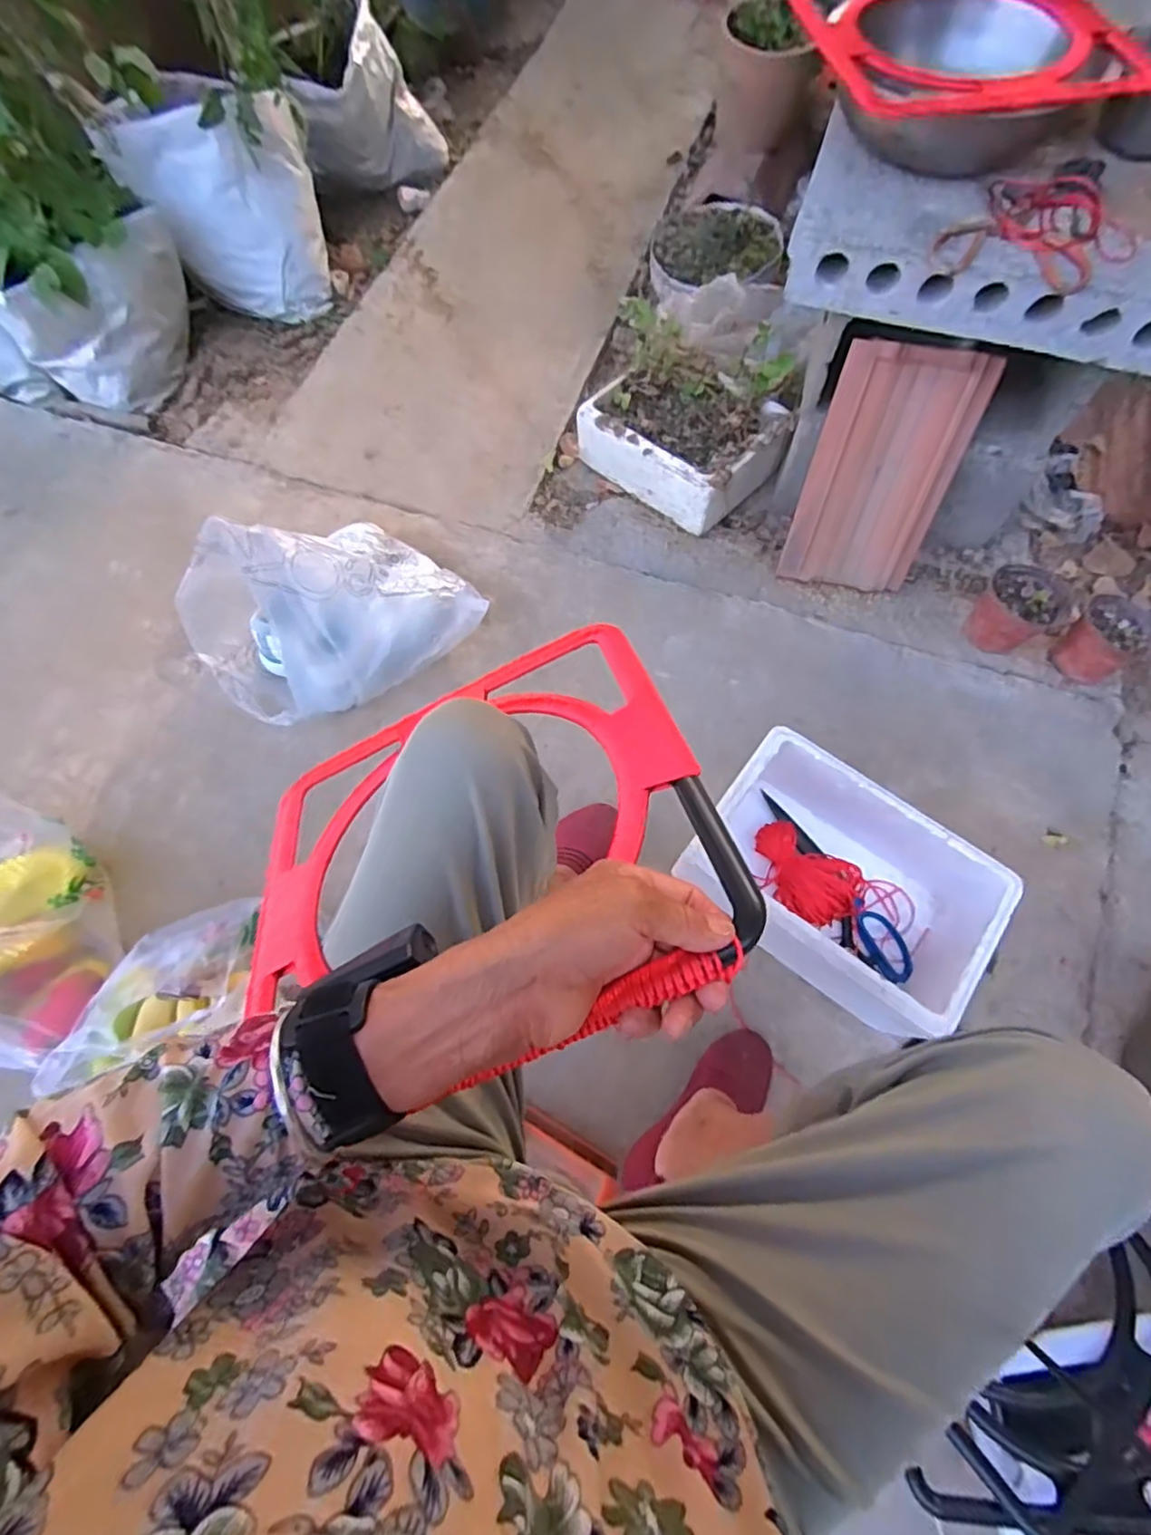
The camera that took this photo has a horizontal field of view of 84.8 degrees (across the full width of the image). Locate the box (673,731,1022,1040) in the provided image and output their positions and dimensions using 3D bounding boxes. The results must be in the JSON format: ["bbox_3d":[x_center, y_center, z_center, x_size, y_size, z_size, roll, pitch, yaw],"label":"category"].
[{"bbox_3d":[0.327,0.147,0.804,0.337,0.168,0.227,36,74,13],"label":"box"}]

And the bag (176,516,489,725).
[{"bbox_3d":[-0.361,-0.246,0.874,0.371,0.236,0.259,-38,73,-12],"label":"bag"}]

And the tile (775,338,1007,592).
[{"bbox_3d":[0.461,-0.438,0.957,0.207,0.333,0.017,11,41,5],"label":"tile"}]

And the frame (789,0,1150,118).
[{"bbox_3d":[0.442,-0.860,0.730,0.347,0.023,0.333,-11,69,-4],"label":"frame"}]

